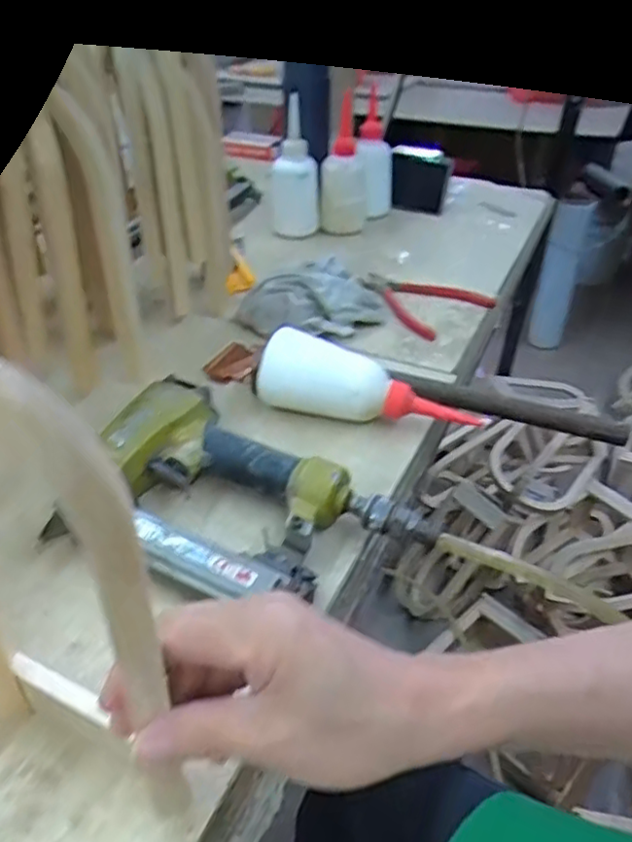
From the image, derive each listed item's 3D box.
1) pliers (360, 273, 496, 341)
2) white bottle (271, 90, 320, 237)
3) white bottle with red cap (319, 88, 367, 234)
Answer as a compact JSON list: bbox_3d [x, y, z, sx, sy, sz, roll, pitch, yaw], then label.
[{"bbox_3d":[0.112,-0.139,0.717,0.106,0.021,0.151,-22,42,-29],"label":"pliers"},{"bbox_3d":[-0.025,-0.325,0.867,0.064,0.157,0.050,-2,36,-6],"label":"white bottle"},{"bbox_3d":[0.039,-0.347,0.888,0.061,0.169,0.058,4,36,2],"label":"white bottle with red cap"}]

